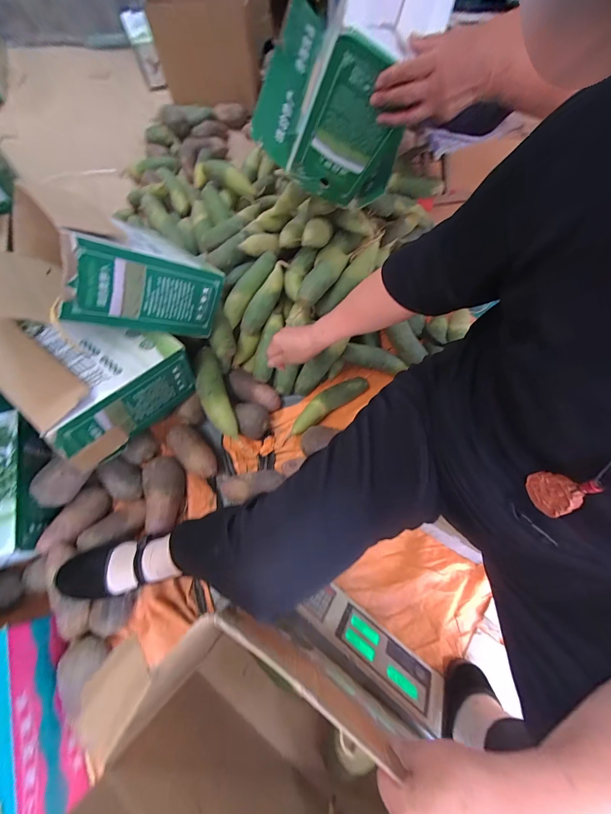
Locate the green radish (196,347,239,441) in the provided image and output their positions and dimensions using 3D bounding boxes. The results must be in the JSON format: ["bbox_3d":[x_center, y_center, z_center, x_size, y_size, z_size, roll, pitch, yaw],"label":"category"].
[{"bbox_3d":[-0.201,-0.026,0.704,0.063,0.058,0.199,-19,68,-9],"label":"green radish"}]

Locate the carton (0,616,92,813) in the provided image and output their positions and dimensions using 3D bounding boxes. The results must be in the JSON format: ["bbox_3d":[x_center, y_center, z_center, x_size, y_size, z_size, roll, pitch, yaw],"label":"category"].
[{"bbox_3d":[-0.415,0.512,0.487,0.077,0.117,0.333,-24,69,-10],"label":"carton"}]

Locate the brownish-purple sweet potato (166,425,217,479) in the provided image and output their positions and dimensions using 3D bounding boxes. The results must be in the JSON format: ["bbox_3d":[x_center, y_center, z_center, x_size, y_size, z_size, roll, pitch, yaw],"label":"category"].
[{"bbox_3d":[-0.243,0.098,0.689,0.065,0.056,0.128,-42,73,-16],"label":"brownish-purple sweet potato"}]

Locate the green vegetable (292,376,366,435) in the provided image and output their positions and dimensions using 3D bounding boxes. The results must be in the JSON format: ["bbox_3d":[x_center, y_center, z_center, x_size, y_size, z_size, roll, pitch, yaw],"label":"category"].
[{"bbox_3d":[0.053,-0.008,0.759,0.212,0.048,0.049,-34,71,-14],"label":"green vegetable"}]

